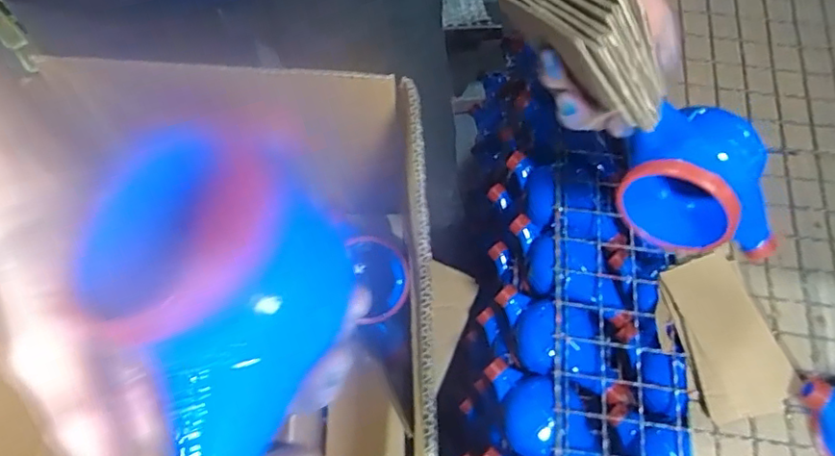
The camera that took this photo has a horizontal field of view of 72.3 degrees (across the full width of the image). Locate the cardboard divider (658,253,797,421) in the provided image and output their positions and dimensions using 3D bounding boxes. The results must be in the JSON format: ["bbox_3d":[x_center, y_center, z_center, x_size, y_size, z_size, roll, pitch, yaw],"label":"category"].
[{"bbox_3d":[0.306,0.105,0.567,0.078,0.039,0.155,-9,69,-2],"label":"cardboard divider"}]

